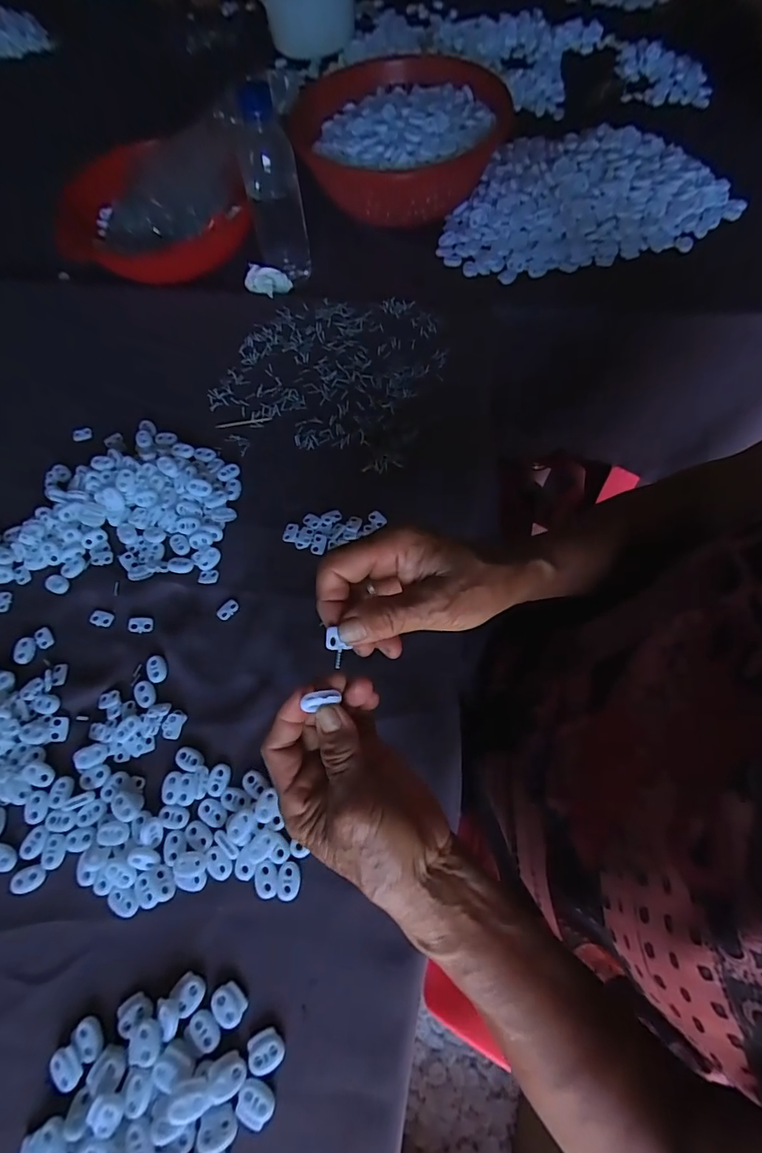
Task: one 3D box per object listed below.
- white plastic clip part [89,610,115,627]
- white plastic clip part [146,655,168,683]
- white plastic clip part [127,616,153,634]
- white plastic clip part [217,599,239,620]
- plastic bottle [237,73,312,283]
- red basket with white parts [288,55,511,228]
[{"bbox_3d":[-0.238,0.036,0.406,0.020,0.004,0.012,13,68,9],"label":"white plastic clip part"},{"bbox_3d":[-0.182,0.075,0.385,0.015,0.004,0.022,-25,68,-7],"label":"white plastic clip part"},{"bbox_3d":[-0.202,0.040,0.400,0.018,0.006,0.013,5,67,5],"label":"white plastic clip part"},{"bbox_3d":[-0.130,0.028,0.404,0.013,0.004,0.018,36,73,17],"label":"white plastic clip part"},{"bbox_3d":[-0.118,-0.412,0.508,0.049,0.154,0.056,10,68,8],"label":"plastic bottle"},{"bbox_3d":[0.018,-0.519,0.582,0.210,0.101,0.229,-1,67,3],"label":"red basket with white parts"}]

